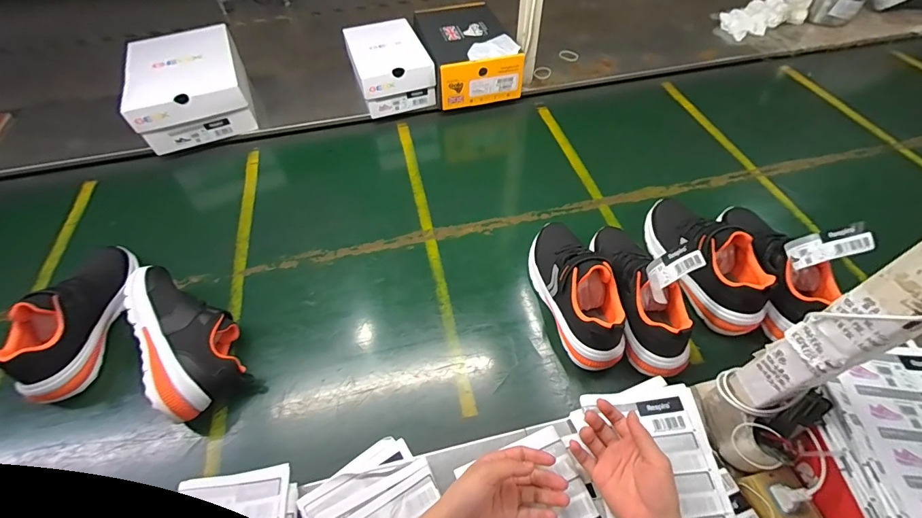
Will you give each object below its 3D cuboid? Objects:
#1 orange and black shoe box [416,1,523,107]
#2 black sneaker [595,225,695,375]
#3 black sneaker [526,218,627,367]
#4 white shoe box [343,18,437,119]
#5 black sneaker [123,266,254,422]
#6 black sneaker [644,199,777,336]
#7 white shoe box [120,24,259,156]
[{"bbox_3d":[0.008,-0.526,1.006,0.204,0.108,0.305,-16,55,-7],"label":"orange and black shoe box"},{"bbox_3d":[0.268,0.048,0.605,0.087,0.107,0.248,-12,55,-5],"label":"black sneaker"},{"bbox_3d":[0.178,0.038,0.614,0.087,0.112,0.246,-16,55,-8],"label":"black sneaker"},{"bbox_3d":[-0.180,-0.484,0.979,0.173,0.105,0.267,-17,55,-8],"label":"white shoe box"},{"bbox_3d":[-0.410,0.107,0.582,0.113,0.073,0.242,-35,73,-19],"label":"black sneaker"},{"bbox_3d":[0.399,-0.013,0.640,0.093,0.112,0.257,-15,55,-7],"label":"black sneaker"},{"bbox_3d":[-0.638,-0.409,0.938,0.241,0.124,0.298,-23,56,-13],"label":"white shoe box"}]

